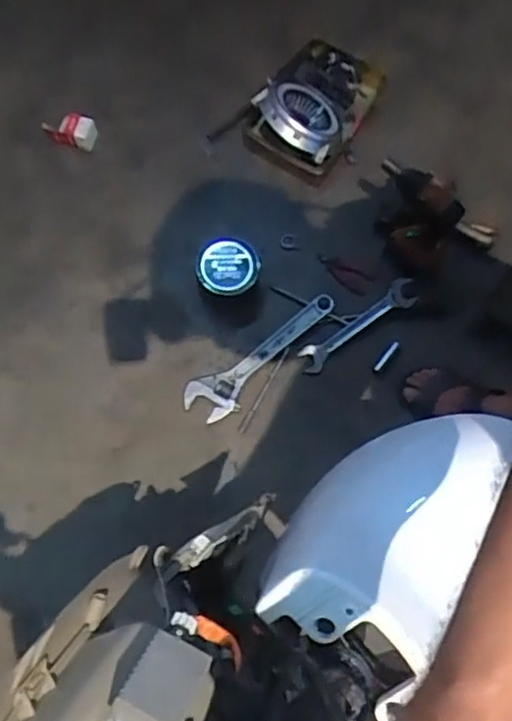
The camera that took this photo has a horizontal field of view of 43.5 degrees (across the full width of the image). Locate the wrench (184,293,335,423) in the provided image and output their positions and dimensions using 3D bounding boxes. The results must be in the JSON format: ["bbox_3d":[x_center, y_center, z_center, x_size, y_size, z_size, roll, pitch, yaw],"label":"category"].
[{"bbox_3d":[0.019,-0.004,1.295,0.356,0.017,0.091,-36,76,-9],"label":"wrench"}]

